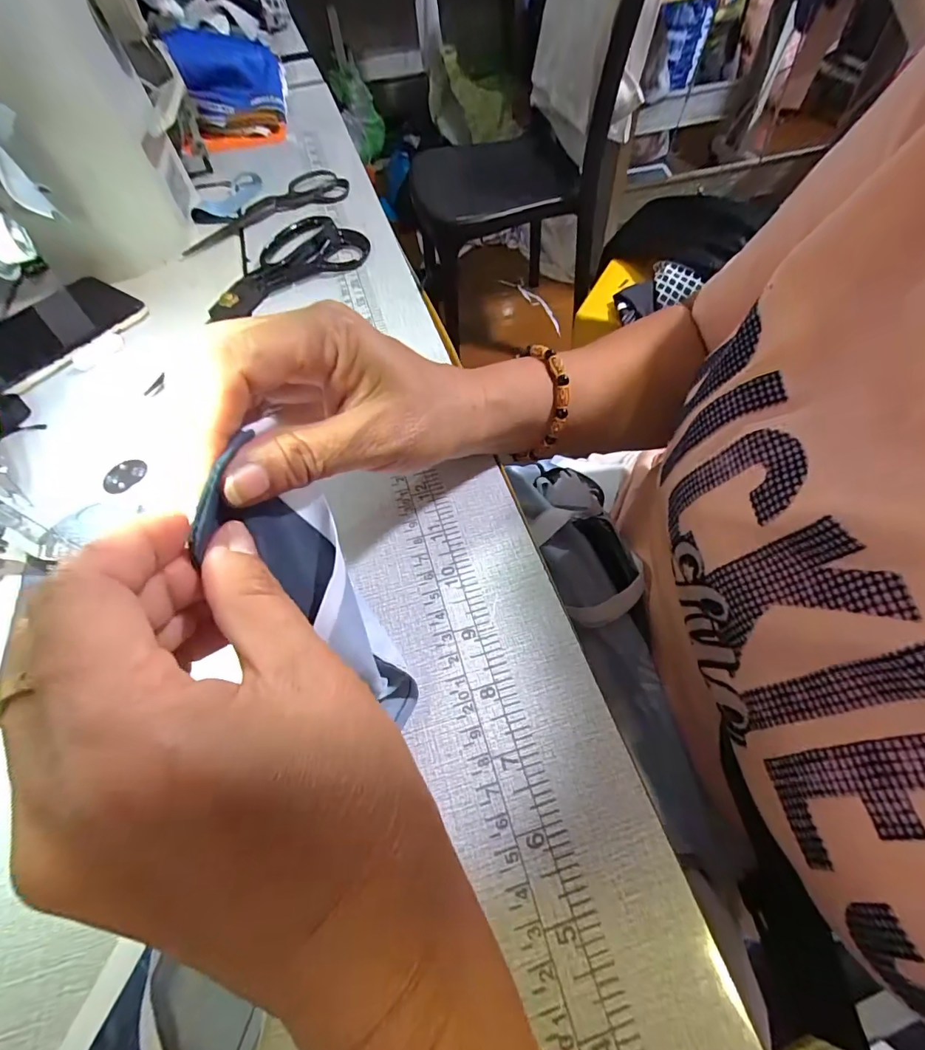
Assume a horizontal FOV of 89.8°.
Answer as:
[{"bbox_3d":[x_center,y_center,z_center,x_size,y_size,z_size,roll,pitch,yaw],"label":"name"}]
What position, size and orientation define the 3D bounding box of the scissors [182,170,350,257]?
[{"bbox_3d":[-0.172,-0.275,0.404,0.057,0.005,0.161,38,68,25],"label":"scissors"}]

